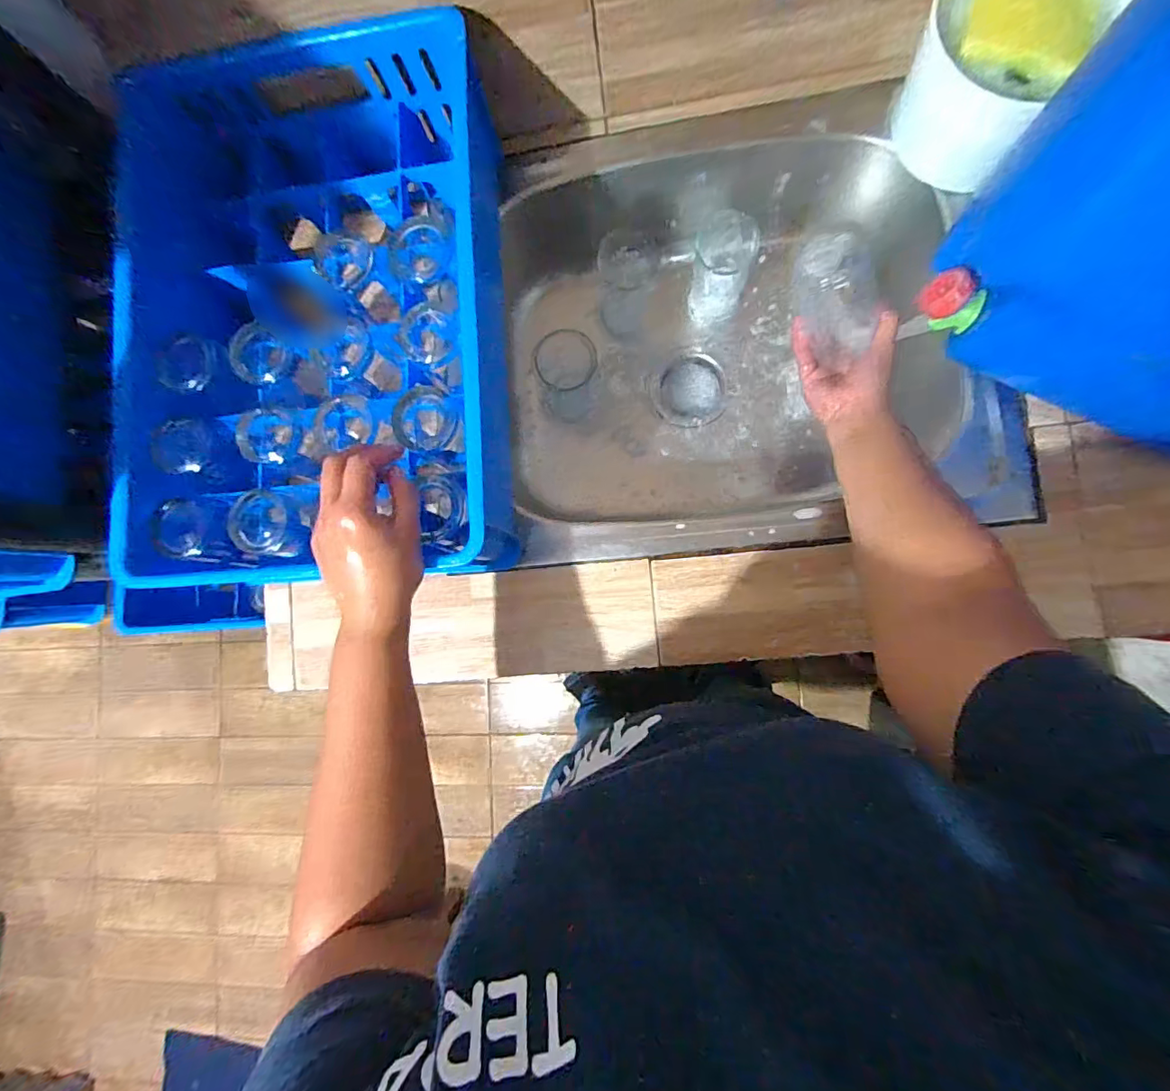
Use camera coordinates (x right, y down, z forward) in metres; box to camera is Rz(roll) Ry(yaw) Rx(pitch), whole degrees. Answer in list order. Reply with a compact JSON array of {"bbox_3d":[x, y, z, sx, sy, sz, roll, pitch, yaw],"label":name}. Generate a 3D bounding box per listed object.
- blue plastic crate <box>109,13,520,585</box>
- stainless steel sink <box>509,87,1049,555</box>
[{"bbox_3d":[-0.247,-0.220,0.509,0.328,0.146,0.492,-4,85,7],"label":"blue plastic crate"},{"bbox_3d":[0.167,-0.221,0.621,0.524,0.184,0.457,-7,85,7],"label":"stainless steel sink"}]

